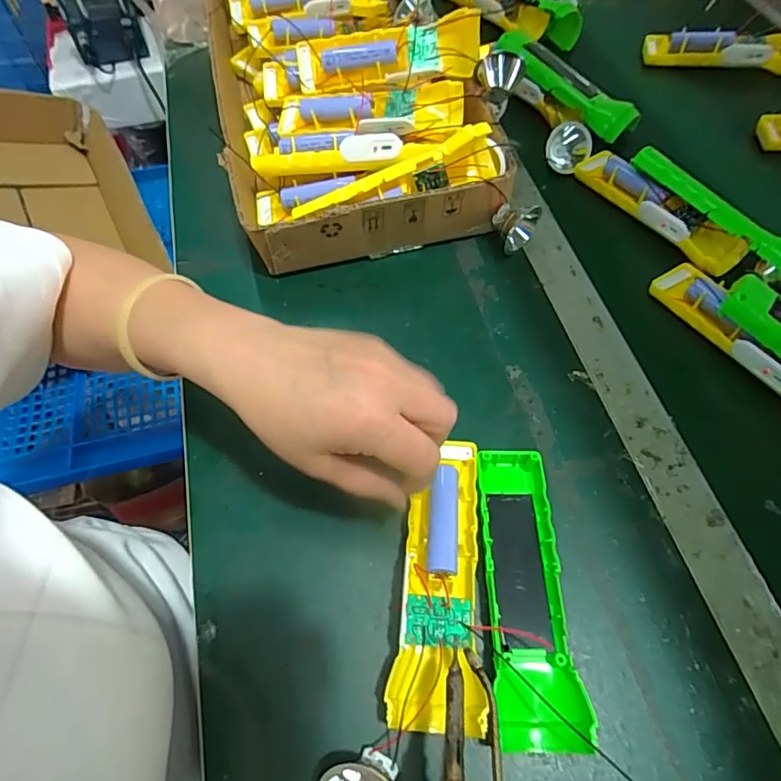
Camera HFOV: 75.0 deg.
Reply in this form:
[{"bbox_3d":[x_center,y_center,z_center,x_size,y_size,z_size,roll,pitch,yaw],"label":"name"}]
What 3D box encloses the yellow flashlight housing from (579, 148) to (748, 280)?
[{"bbox_3d":[0.235,-0.164,0.452,0.042,0.031,0.159,-30,63,-14],"label":"yellow flashlight housing"}]

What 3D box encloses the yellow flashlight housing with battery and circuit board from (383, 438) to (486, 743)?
[{"bbox_3d":[0.034,0.106,0.301,0.049,0.035,0.161,7,59,7],"label":"yellow flashlight housing with battery and circuit board"}]

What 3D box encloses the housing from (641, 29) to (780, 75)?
[{"bbox_3d":[0.371,-0.381,0.567,0.164,0.028,0.037,9,61,8],"label":"housing"}]

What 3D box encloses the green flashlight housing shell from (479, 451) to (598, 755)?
[{"bbox_3d":[0.077,0.113,0.298,0.044,0.033,0.163,-3,60,1],"label":"green flashlight housing shell"}]

